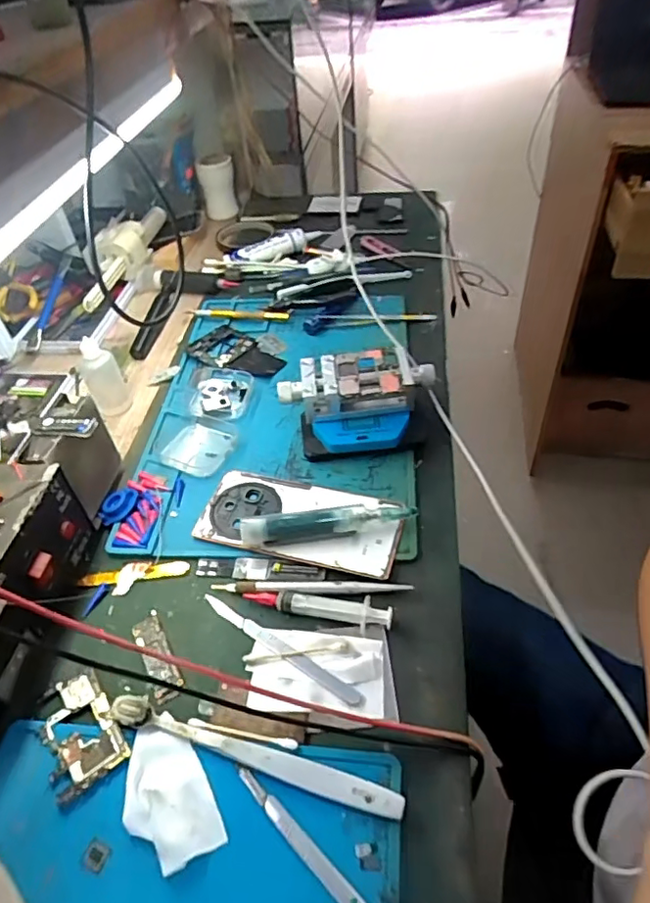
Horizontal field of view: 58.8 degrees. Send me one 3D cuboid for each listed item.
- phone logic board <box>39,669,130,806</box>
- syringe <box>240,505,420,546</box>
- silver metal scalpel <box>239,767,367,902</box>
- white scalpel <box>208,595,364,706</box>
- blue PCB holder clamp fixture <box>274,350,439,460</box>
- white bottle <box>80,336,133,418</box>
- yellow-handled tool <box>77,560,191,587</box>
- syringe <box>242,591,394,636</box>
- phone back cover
[{"bbox_3d":[-0.156,0.175,0.366,0.044,0.009,0.077,-27,50,-23],"label":"phone logic board"},{"bbox_3d":[0.003,0.058,0.450,0.134,0.022,0.020,-5,45,-2],"label":"syringe"},{"bbox_3d":[-0.006,0.215,0.307,0.118,0.006,0.010,34,56,31],"label":"silver metal scalpel"},{"bbox_3d":[-0.033,0.131,0.394,0.134,0.004,0.010,27,52,26],"label":"white scalpel"},{"bbox_3d":[0.031,-0.043,0.526,0.140,0.058,0.092,-5,45,-2],"label":"blue PCB holder clamp fixture"},{"bbox_3d":[-0.220,-0.077,0.574,0.035,0.076,0.036,-19,47,-16],"label":"white bottle"},{"bbox_3d":[-0.149,0.095,0.449,0.085,0.005,0.013,-6,45,-3],"label":"yellow-handled tool"},{"bbox_3d":[-0.006,0.110,0.407,0.105,0.010,0.021,6,46,9],"label":"syringe"},{"bbox_3d":[-0.020,0.052,0.466,0.161,0.011,0.075,11,47,13],"label":"phone back cover"}]

